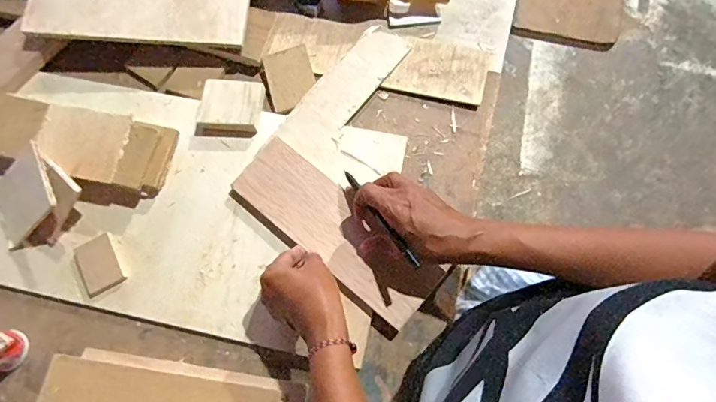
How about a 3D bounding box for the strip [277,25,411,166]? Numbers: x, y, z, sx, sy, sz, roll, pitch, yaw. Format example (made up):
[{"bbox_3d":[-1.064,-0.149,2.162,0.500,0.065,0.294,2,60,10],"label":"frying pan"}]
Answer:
[{"bbox_3d":[-0.017,-0.134,0.516,0.061,0.009,0.189,37,79,10],"label":"strip"}]

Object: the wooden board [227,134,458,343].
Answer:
[{"bbox_3d":[-0.027,0.034,0.472,0.238,0.021,0.084,40,80,11],"label":"wooden board"}]

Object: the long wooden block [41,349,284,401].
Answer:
[{"bbox_3d":[-0.189,0.194,0.429,0.231,0.025,0.064,8,76,4],"label":"long wooden block"}]

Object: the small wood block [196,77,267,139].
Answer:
[{"bbox_3d":[-0.149,-0.108,0.507,0.072,0.018,0.065,7,76,3],"label":"small wood block"}]

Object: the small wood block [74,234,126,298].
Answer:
[{"bbox_3d":[-0.280,0.069,0.469,0.043,0.005,0.057,-29,76,-6],"label":"small wood block"}]

